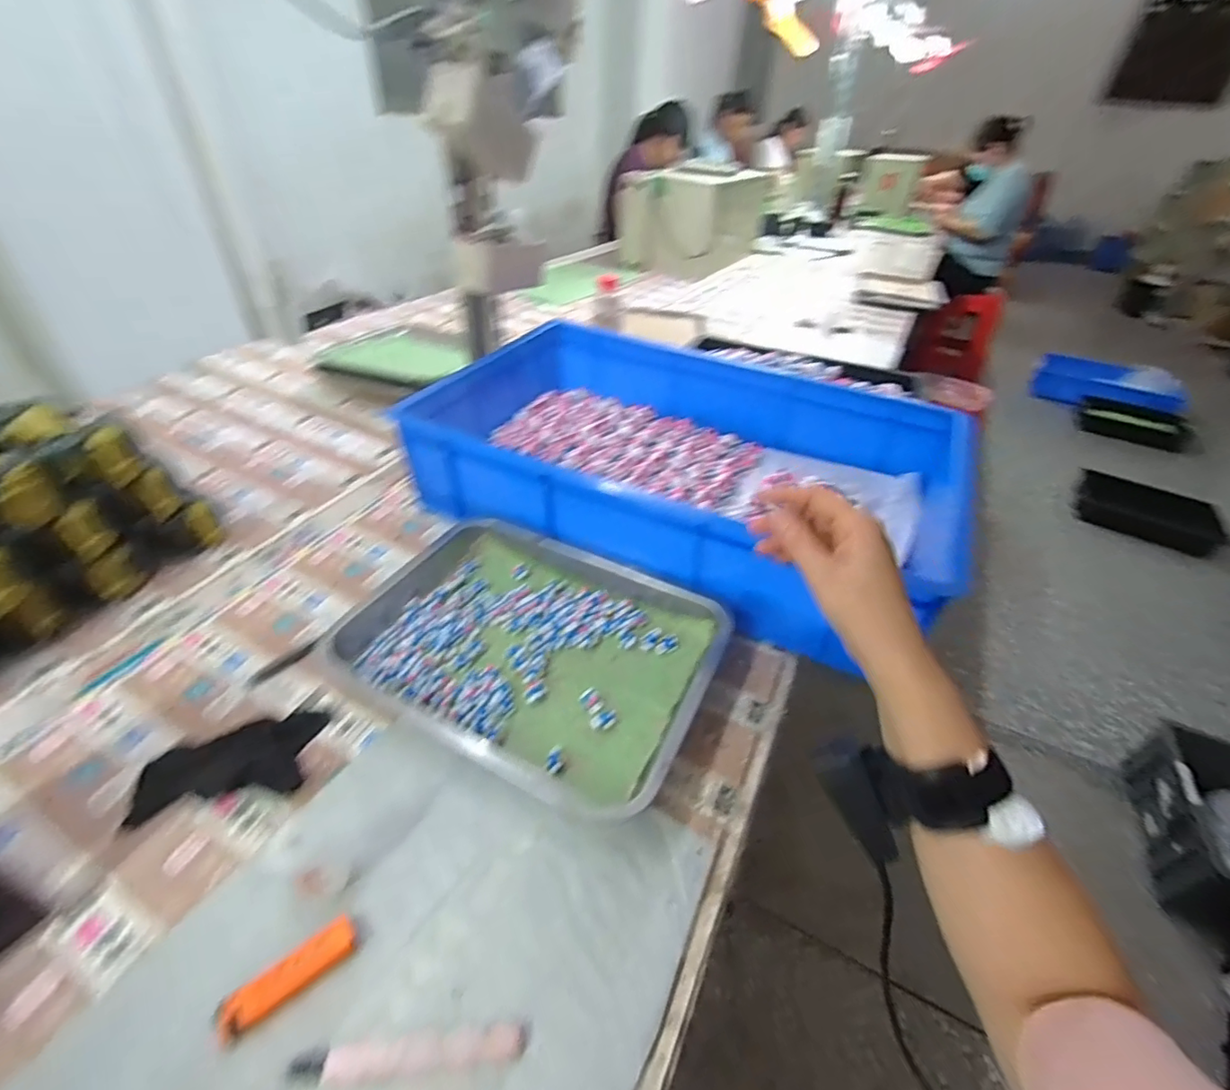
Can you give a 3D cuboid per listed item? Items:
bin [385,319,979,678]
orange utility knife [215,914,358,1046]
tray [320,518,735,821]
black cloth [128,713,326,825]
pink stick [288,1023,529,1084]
[{"bbox_3d":[0.101,-0.117,0.737,0.625,0.157,0.407,20,42,19],"label":"bin"},{"bbox_3d":[-0.211,0.280,0.352,0.079,0.013,0.023,-29,50,-34],"label":"orange utility knife"},{"bbox_3d":[-0.089,0.096,0.558,0.370,0.043,0.262,21,43,20],"label":"tray"},{"bbox_3d":[-0.329,0.179,0.464,0.132,0.033,0.080,-5,40,-11],"label":"black cloth"},{"bbox_3d":[-0.123,0.308,0.327,0.136,0.007,0.016,-1,40,-6],"label":"pink stick"}]

